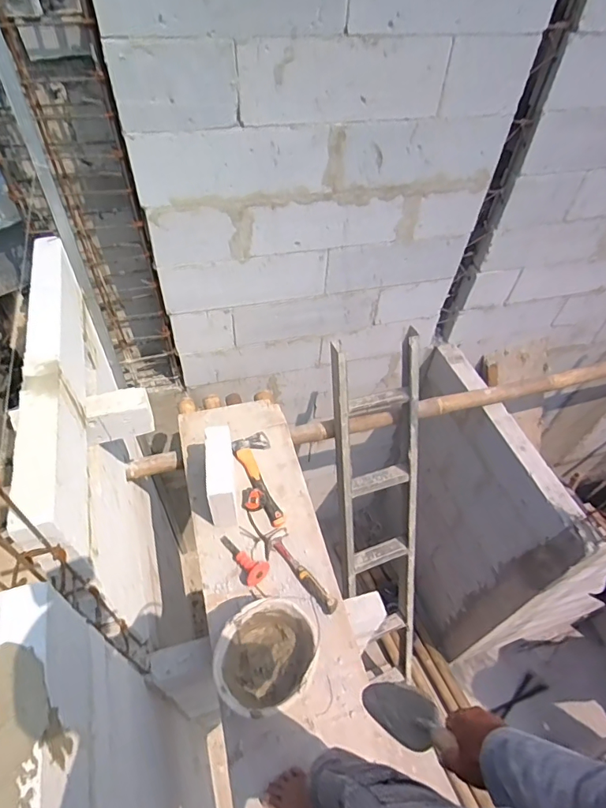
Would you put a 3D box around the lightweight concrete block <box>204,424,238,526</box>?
[{"bbox_3d":[-0.258,0.208,1.459,0.076,0.189,0.283,-4,50,-7],"label":"lightweight concrete block"}]

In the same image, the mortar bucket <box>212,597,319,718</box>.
[{"bbox_3d":[-0.086,0.631,1.148,0.259,0.165,0.222,-31,58,-26],"label":"mortar bucket"}]

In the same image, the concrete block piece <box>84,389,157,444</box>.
[{"bbox_3d":[-0.512,0.032,1.306,0.169,0.132,0.097,-18,53,-18],"label":"concrete block piece"}]

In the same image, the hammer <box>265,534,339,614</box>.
[{"bbox_3d":[-0.001,0.491,1.350,0.087,0.030,0.272,-34,59,-28],"label":"hammer"}]

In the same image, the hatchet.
[{"bbox_3d":[-0.131,0.239,1.556,0.152,0.027,0.363,-19,53,-19],"label":"hatchet"}]

